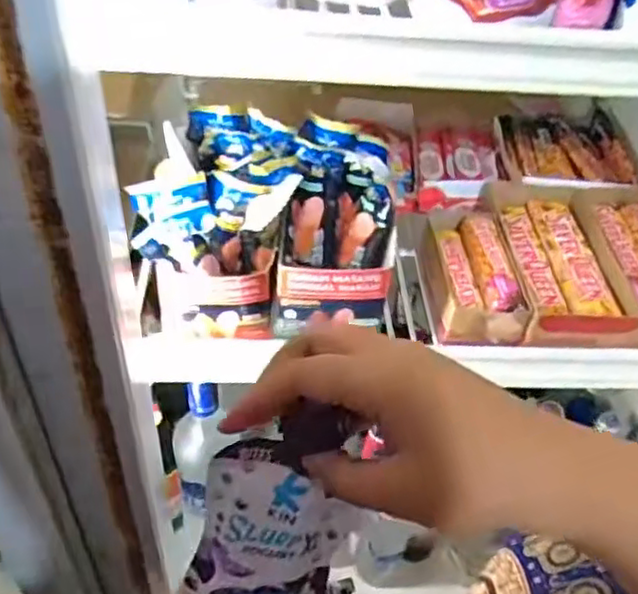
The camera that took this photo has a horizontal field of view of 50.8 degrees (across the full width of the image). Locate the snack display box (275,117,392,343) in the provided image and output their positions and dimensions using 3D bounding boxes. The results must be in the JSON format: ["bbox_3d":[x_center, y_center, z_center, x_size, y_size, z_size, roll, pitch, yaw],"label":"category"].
[{"bbox_3d":[0.015,-0.055,0.566,0.090,0.117,0.146,6,46,-2],"label":"snack display box"}]

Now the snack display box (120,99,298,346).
[{"bbox_3d":[-0.083,-0.063,0.560,0.116,0.126,0.145,3,46,-5],"label":"snack display box"}]

